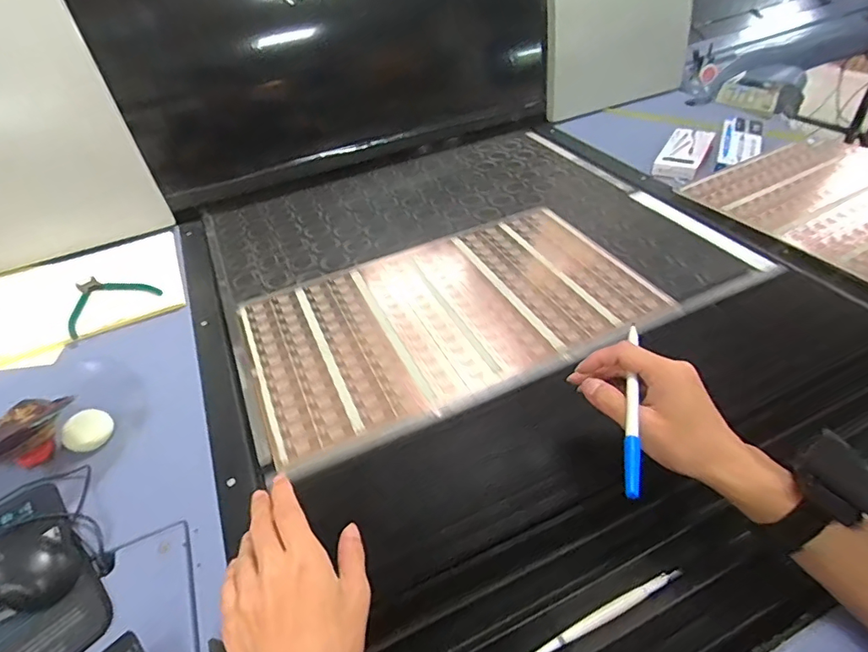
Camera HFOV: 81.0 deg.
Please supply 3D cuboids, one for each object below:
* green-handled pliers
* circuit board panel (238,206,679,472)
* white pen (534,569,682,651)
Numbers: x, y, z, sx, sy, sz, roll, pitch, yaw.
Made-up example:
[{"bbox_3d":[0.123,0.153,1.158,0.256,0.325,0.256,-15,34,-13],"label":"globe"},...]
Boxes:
[{"bbox_3d":[-0.486,-0.048,0.752,0.125,0.009,0.124,-33,50,-28],"label":"green-handled pliers"},{"bbox_3d":[0.016,-0.027,0.682,0.508,0.008,0.299,-20,44,-14],"label":"circuit board panel"},{"bbox_3d":[0.138,0.230,0.407,0.147,0.008,0.010,-18,45,-16],"label":"white pen"}]

